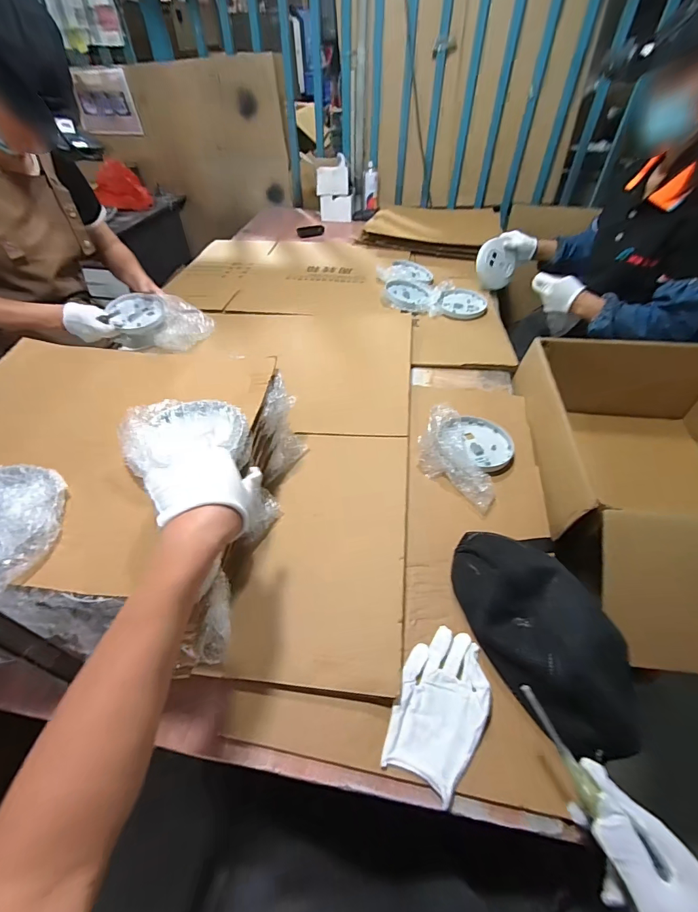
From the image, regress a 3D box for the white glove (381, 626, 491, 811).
[{"bbox_3d":[0.108,0.284,0.456,0.095,0.019,0.162,17,49,16],"label":"white glove"}]

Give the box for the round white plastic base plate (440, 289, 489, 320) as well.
[{"bbox_3d":[0.320,-0.431,1.107,0.128,0.019,0.138,0,47,0],"label":"round white plastic base plate"}]

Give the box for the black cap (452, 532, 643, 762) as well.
[{"bbox_3d":[0.237,0.205,0.485,0.140,0.074,0.273,-15,49,-14],"label":"black cap"}]

